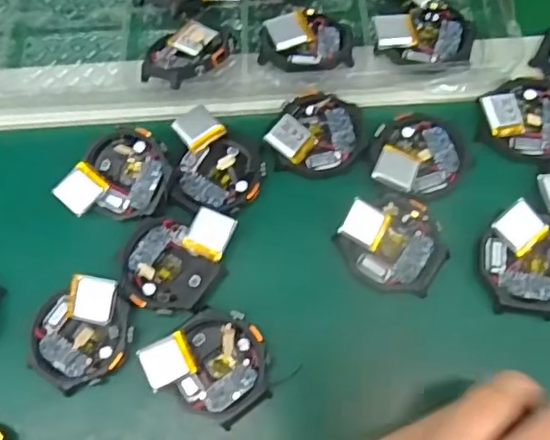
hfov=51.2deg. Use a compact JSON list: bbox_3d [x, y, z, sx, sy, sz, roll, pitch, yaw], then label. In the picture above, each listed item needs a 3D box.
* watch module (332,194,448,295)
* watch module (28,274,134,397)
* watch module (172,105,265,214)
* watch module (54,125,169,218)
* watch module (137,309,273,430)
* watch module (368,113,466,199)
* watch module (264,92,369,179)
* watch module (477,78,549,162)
[{"bbox_3d":[0.060,0.011,0.287,0.052,0.010,0.049,36,76,13],"label":"watch module"},{"bbox_3d":[-0.096,0.057,0.282,0.052,0.015,0.046,-34,73,-9],"label":"watch module"},{"bbox_3d":[-0.034,-0.029,0.306,0.055,0.009,0.048,32,75,12],"label":"watch module"},{"bbox_3d":[-0.084,-0.025,0.305,0.057,0.017,0.046,1,71,3],"label":"watch module"},{"bbox_3d":[-0.029,0.070,0.273,0.050,0.016,0.052,-39,74,-10],"label":"watch module"},{"bbox_3d":[0.076,-0.035,0.304,0.048,0.010,0.045,0,71,2],"label":"watch module"},{"bbox_3d":[0.025,-0.047,0.309,0.048,0.011,0.048,18,73,8],"label":"watch module"},{"bbox_3d":[0.138,-0.056,0.307,0.050,0.010,0.048,-37,74,-10],"label":"watch module"}]

